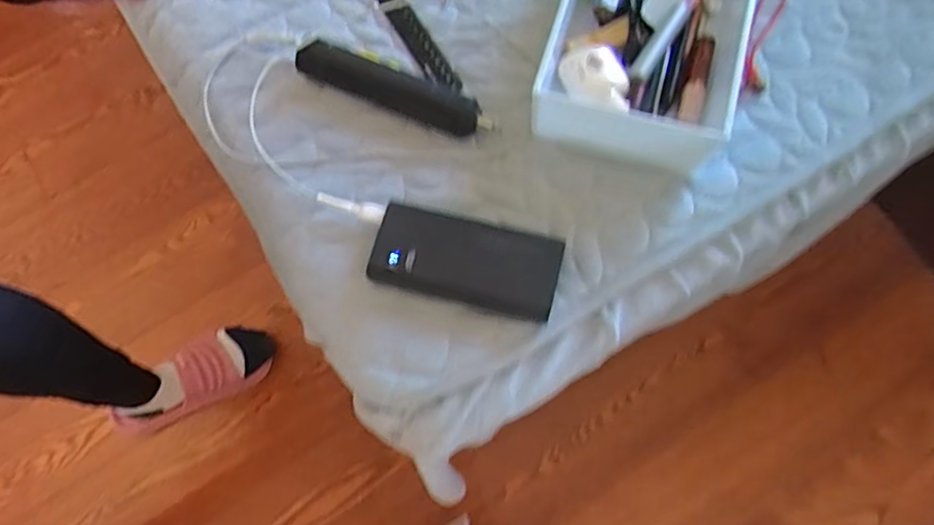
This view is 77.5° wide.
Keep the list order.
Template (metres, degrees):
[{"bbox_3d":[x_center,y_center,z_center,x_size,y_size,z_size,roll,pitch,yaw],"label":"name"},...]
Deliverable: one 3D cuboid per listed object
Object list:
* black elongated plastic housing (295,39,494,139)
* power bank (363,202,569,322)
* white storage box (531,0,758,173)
[{"bbox_3d":[-0.063,-0.147,0.495,0.173,0.023,0.028,24,78,7],"label":"black elongated plastic housing"},{"bbox_3d":[-0.002,0.001,0.447,0.139,0.029,0.062,15,77,5],"label":"power bank"},{"bbox_3d":[0.150,-0.189,0.477,0.162,0.065,0.212,18,77,6],"label":"white storage box"}]

